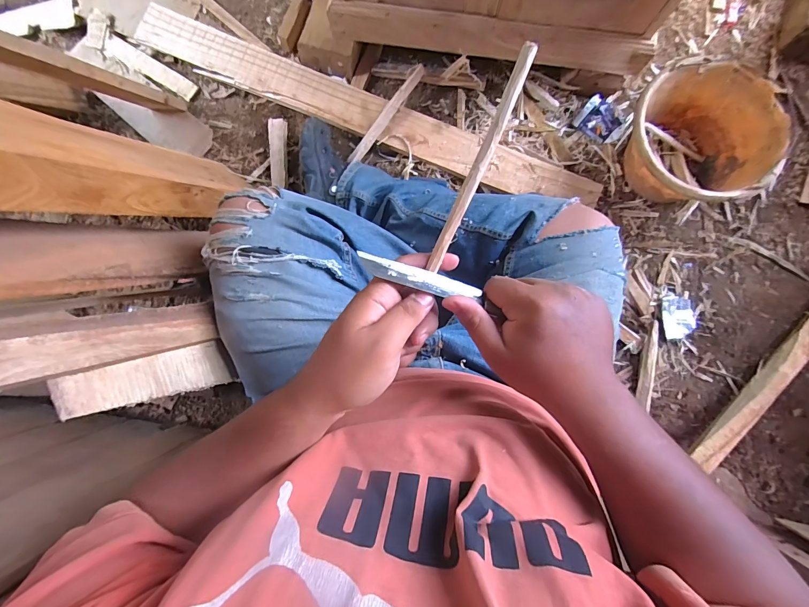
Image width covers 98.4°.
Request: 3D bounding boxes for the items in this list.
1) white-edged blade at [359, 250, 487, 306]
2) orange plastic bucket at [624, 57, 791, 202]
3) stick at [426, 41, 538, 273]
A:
[{"bbox_3d":[0.015,-0.020,0.287,0.107,0.004,0.018,15,70,-14],"label":"white-edged blade"},{"bbox_3d":[0.546,-0.309,0.680,0.245,0.154,0.246,0,86,3],"label":"orange plastic bucket"},{"bbox_3d":[0.055,-0.101,0.263,0.011,0.005,0.166,24,109,2],"label":"stick"}]

